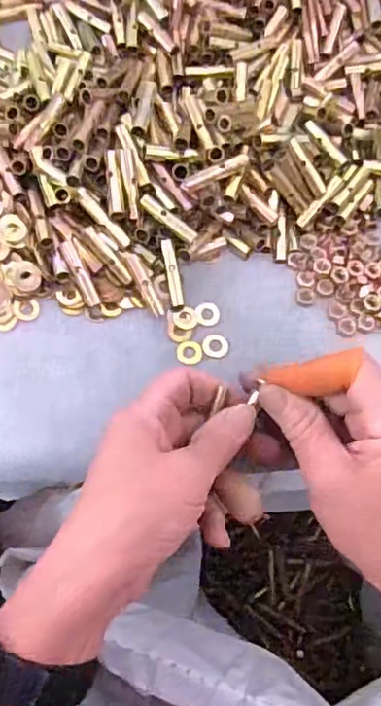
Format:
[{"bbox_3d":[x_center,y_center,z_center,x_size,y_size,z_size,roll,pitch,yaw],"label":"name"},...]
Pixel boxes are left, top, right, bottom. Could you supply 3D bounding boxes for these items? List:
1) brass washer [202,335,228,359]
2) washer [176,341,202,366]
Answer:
[{"bbox_3d":[0.016,-0.005,0.383,0.017,0.004,0.017,1,71,-3],"label":"brass washer"},{"bbox_3d":[-0.001,-0.001,0.380,0.016,0.004,0.016,4,70,-2],"label":"washer"}]

